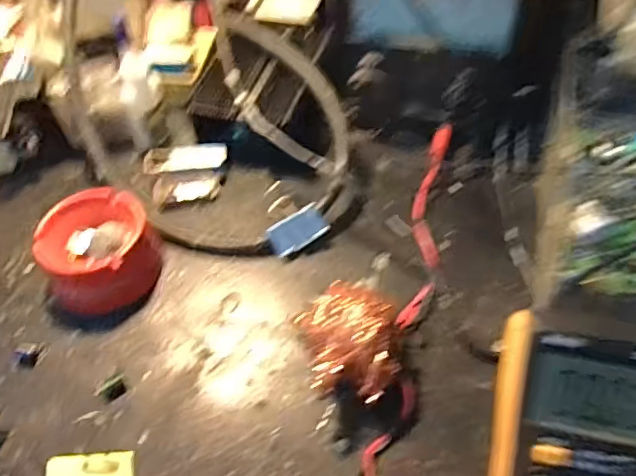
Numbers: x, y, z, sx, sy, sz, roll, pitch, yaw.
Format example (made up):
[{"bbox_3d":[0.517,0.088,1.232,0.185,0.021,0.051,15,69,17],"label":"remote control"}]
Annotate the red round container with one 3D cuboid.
[{"bbox_3d":[-0.168,0.009,0.445,0.085,0.047,0.086,-1,53,2],"label":"red round container"}]

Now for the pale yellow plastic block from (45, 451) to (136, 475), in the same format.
[{"bbox_3d":[-0.120,0.125,0.306,0.044,0.008,0.022,2,50,-19],"label":"pale yellow plastic block"}]

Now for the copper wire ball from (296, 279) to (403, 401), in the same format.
[{"bbox_3d":[0.022,0.075,0.383,0.060,0.056,0.068,-13,53,-7],"label":"copper wire ball"}]

